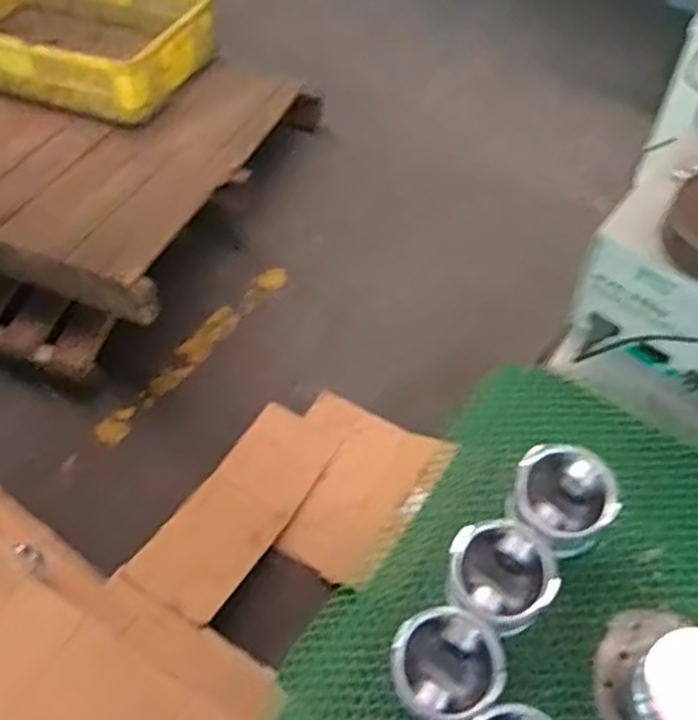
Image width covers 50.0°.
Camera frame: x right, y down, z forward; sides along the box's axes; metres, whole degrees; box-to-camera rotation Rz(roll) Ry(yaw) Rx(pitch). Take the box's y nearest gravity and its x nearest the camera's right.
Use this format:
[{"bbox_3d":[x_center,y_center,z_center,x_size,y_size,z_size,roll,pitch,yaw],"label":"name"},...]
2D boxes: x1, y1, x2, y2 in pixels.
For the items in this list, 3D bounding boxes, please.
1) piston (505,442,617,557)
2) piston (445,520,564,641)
[{"bbox_3d":[0.170,0.116,0.611,0.072,0.073,0.077,-9,62,-3],"label":"piston"},{"bbox_3d":[0.114,0.171,0.579,0.074,0.078,0.074,-1,62,2],"label":"piston"}]

